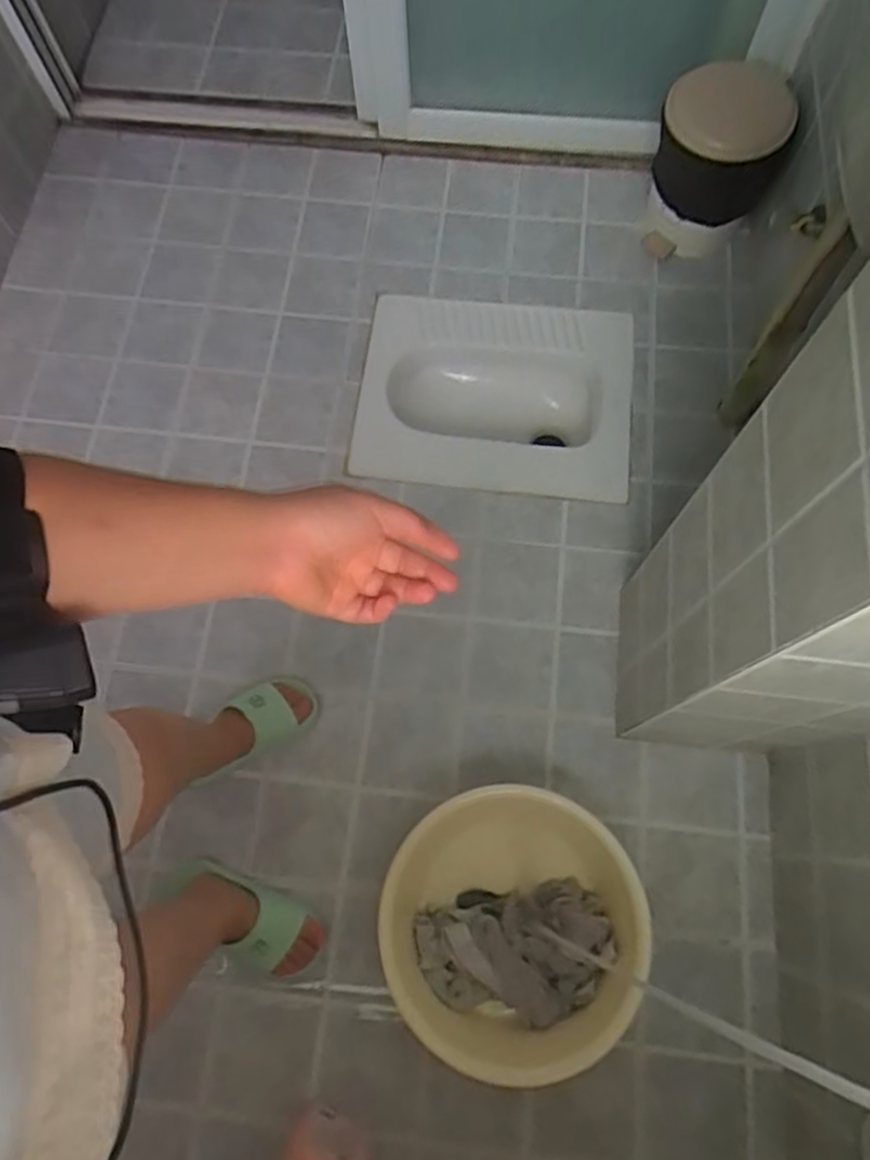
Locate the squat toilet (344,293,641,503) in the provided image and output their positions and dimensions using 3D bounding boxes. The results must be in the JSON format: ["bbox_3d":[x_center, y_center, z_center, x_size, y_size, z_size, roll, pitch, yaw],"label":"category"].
[{"bbox_3d":[0.118,-0.338,1.430,0.528,0.179,0.418,5,71,4],"label":"squat toilet"}]

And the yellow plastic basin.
[{"bbox_3d":[0.103,0.479,0.991,0.358,0.128,0.334,0,71,-1],"label":"yellow plastic basin"}]

